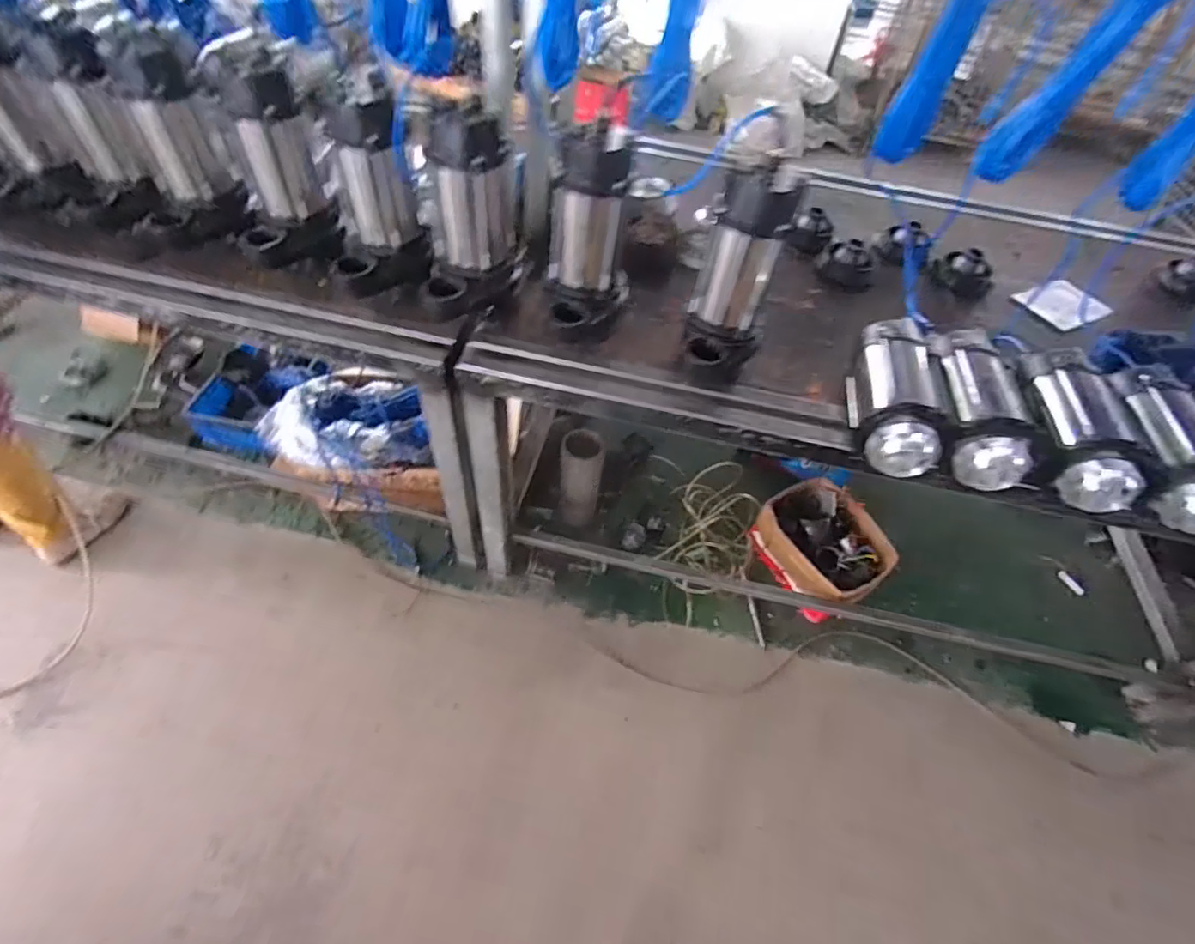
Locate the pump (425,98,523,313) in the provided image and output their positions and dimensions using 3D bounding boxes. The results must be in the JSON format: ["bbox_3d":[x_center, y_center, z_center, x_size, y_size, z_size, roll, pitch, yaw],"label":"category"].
[{"bbox_3d":[-0.216,-0.430,0.915,0.135,0.316,0.158,16,38,5],"label":"pump"}]

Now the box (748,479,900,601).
[{"bbox_3d":[0.670,0.207,1.615,0.294,0.136,0.356,-21,57,-21],"label":"box"}]

